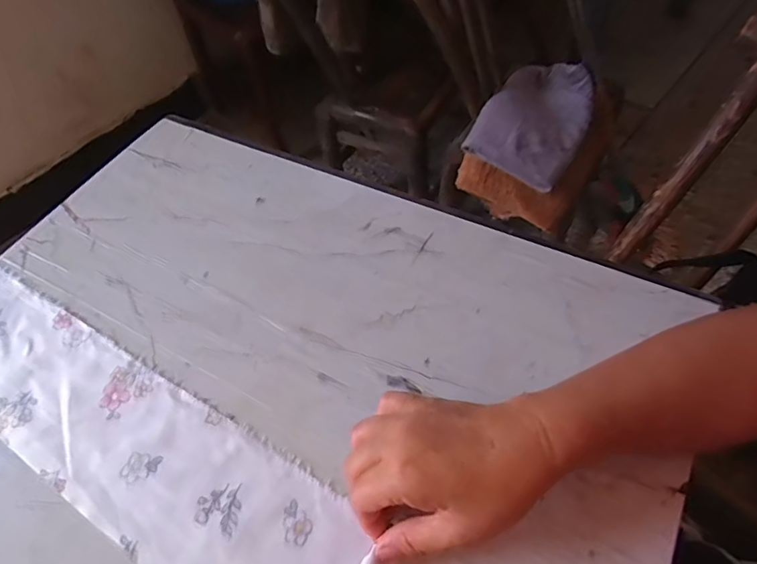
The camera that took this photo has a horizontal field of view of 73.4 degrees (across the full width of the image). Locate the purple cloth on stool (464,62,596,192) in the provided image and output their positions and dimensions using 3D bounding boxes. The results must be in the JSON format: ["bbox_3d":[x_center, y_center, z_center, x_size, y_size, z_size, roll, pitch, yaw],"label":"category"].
[{"bbox_3d":[0.276,-0.288,0.885,0.166,0.106,0.224,30,62,24],"label":"purple cloth on stool"}]

